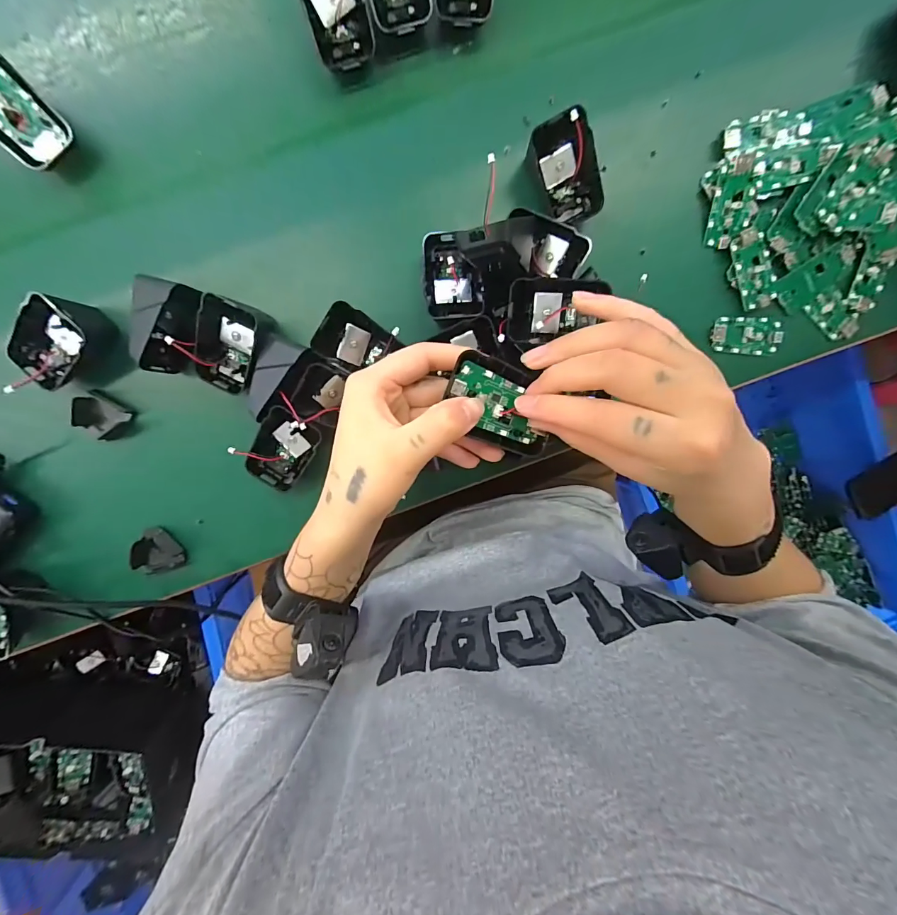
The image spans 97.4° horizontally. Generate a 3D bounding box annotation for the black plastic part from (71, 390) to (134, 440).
[{"bbox_3d":[-0.277,-0.034,0.319,0.036,0.021,0.036,9,97,-4],"label":"black plastic part"}]

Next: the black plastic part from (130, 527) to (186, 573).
[{"bbox_3d":[-0.250,0.079,0.337,0.038,0.020,0.036,0,97,-2],"label":"black plastic part"}]

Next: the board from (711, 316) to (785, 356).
[{"bbox_3d":[0.264,-0.108,0.348,0.064,0.007,0.032,2,97,-3],"label":"board"}]

